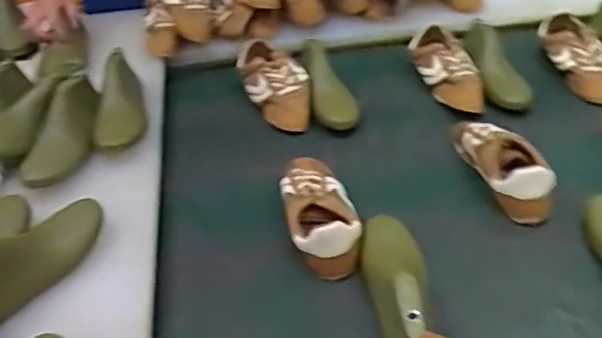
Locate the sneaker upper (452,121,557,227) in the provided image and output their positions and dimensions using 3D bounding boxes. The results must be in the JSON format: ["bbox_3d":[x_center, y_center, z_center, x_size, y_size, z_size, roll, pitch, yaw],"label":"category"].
[{"bbox_3d":[0.297,-0.018,0.966,0.077,0.077,0.234,-16,41,-11],"label":"sneaker upper"}]

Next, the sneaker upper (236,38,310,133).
[{"bbox_3d":[-0.050,-0.161,1.143,0.094,0.066,0.215,-24,63,-19],"label":"sneaker upper"}]

